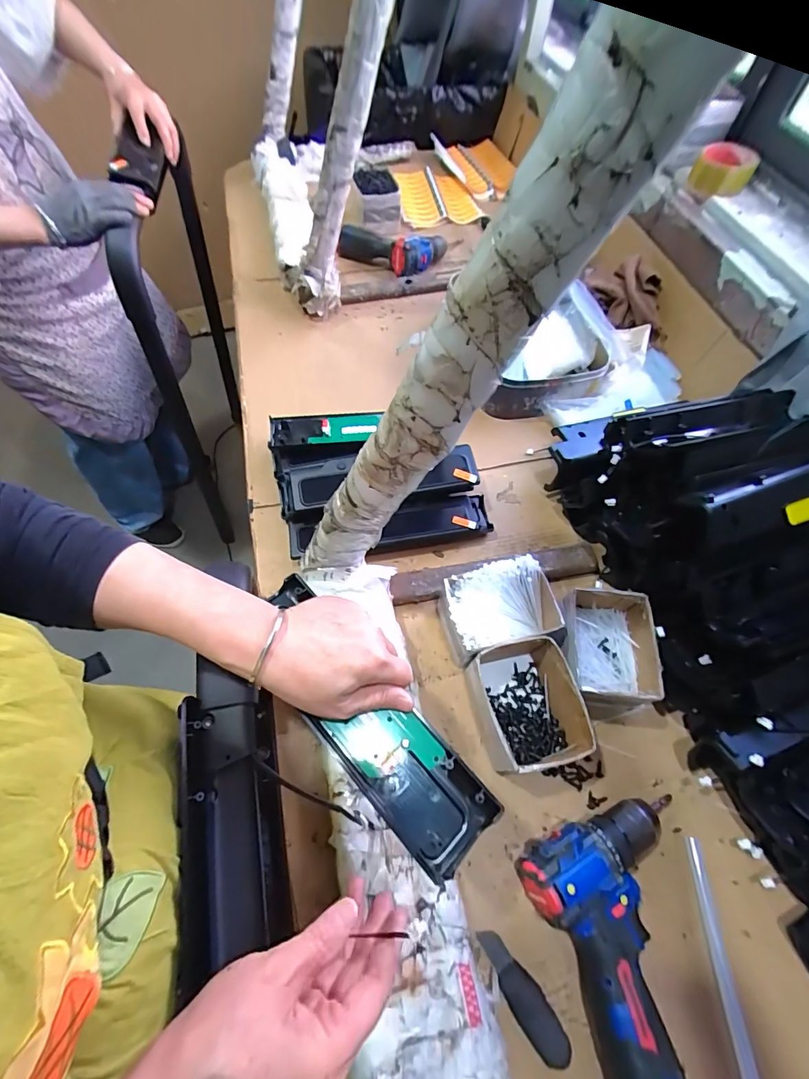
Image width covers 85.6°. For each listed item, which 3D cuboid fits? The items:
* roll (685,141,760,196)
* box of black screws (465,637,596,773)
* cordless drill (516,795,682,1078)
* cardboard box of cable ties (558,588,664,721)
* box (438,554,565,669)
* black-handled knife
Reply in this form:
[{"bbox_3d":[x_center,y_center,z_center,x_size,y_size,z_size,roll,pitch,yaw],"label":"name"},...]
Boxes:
[{"bbox_3d":[0.495,-0.575,0.679,0.087,0.042,0.089,33,64,15],"label":"roll"},{"bbox_3d":[0.132,0.176,0.471,0.096,0.080,0.118,-10,62,-8],"label":"box of black screws"},{"bbox_3d":[0.210,0.358,0.385,0.149,0.060,0.201,-16,63,-12],"label":"cordless drill"},{"bbox_3d":[0.226,0.128,0.499,0.091,0.082,0.124,4,61,0],"label":"cardboard box of cable ties"},{"bbox_3d":[0.107,0.086,0.513,0.131,0.092,0.092,-17,63,-12],"label":"box"},{"bbox_3d":[0.103,0.397,0.384,0.030,0.017,0.101,-30,66,-18],"label":"black-handled knife"}]

